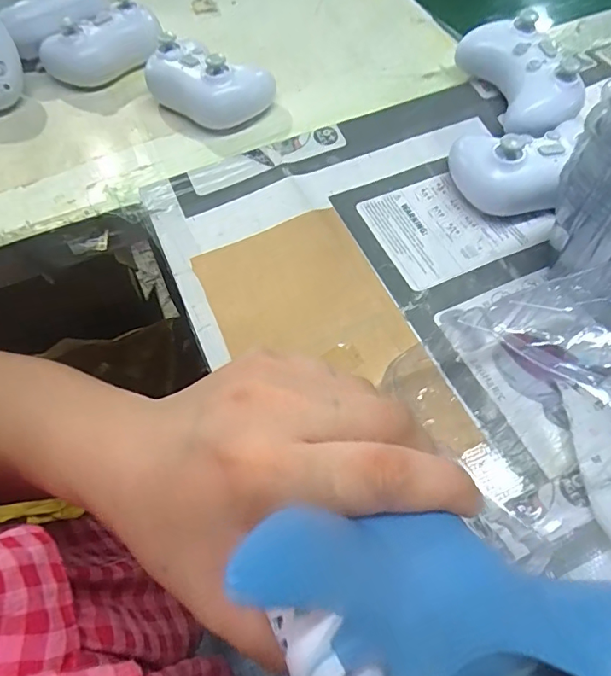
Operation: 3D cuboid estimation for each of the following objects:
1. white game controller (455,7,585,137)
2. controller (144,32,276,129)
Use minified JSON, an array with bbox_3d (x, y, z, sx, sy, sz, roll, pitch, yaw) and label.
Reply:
[{"bbox_3d":[0.174,-0.216,0.403,0.064,0.031,0.112,-29,71,15],"label":"white game controller"},{"bbox_3d":[-0.083,-0.227,0.423,0.110,0.051,0.069,34,66,20],"label":"controller"}]

